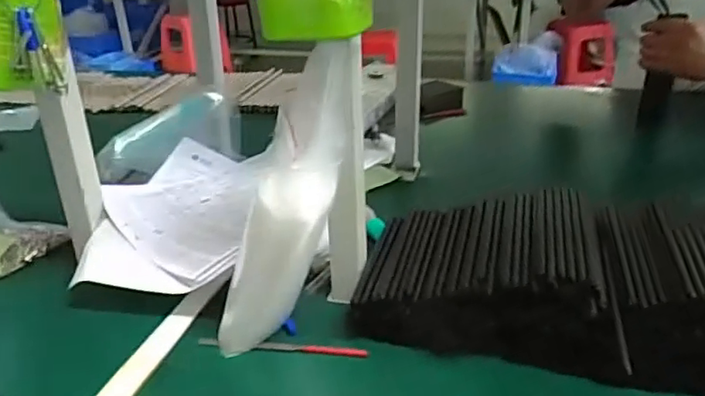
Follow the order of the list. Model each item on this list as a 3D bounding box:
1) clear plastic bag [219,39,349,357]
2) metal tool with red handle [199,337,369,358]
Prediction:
[{"bbox_3d":[-0.045,0.012,0.529,0.096,0.285,0.106,12,20,-23],"label":"clear plastic bag"},{"bbox_3d":[-0.067,0.137,0.556,0.151,0.006,0.008,1,26,8],"label":"metal tool with red handle"}]

